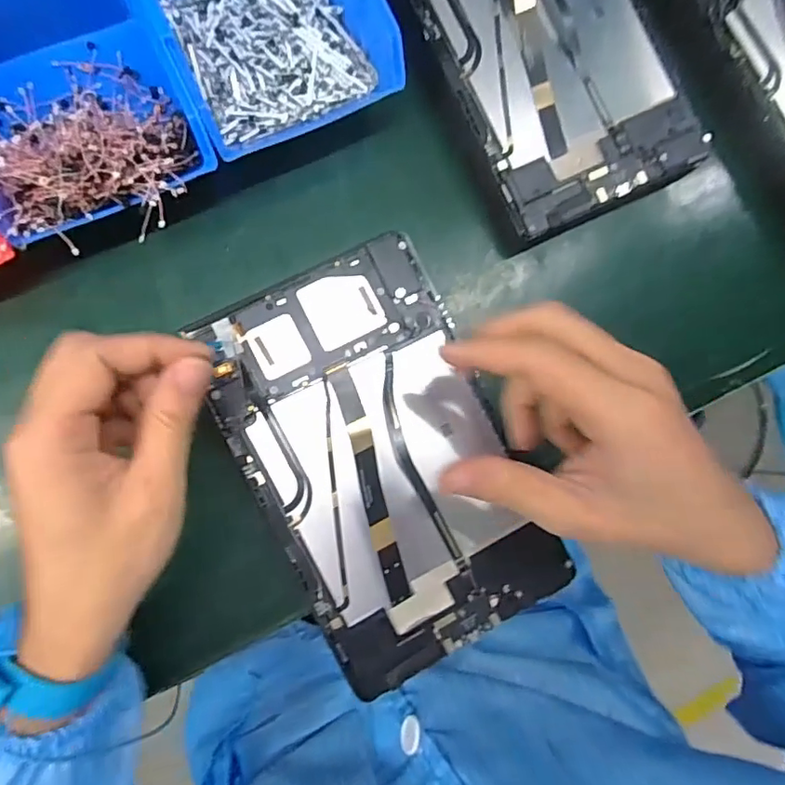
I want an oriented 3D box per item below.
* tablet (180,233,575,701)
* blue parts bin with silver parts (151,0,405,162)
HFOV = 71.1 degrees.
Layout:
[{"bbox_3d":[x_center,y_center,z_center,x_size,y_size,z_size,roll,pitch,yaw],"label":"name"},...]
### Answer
[{"bbox_3d":[-0.007,0.039,0.327,0.147,0.013,0.237,-26,88,-7],"label":"tablet"},{"bbox_3d":[-0.075,-0.229,0.328,0.123,0.063,0.144,-25,87,-8],"label":"blue parts bin with silver parts"}]

